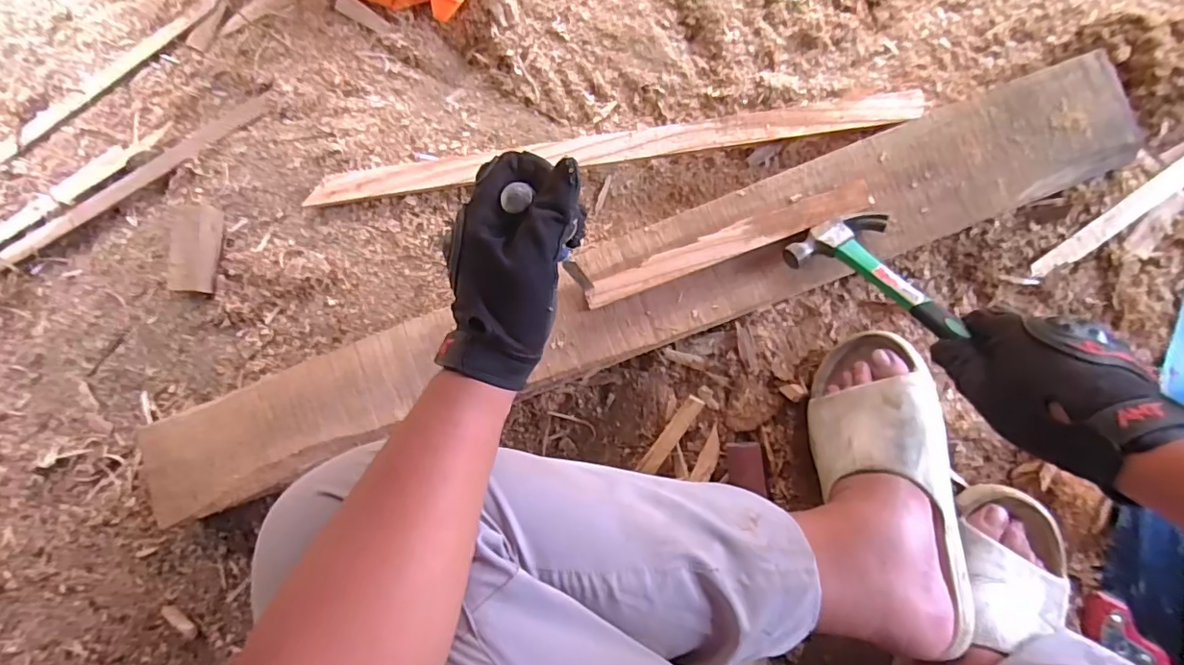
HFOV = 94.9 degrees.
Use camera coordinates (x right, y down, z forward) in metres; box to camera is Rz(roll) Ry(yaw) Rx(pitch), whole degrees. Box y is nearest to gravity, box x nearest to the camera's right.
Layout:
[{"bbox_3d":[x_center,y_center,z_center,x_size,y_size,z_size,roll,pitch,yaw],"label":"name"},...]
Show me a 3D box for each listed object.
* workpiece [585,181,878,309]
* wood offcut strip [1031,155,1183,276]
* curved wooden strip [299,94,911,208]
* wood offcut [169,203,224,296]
[{"bbox_3d":[0.135,-0.088,0.552,0.292,0.018,0.032,-21,83,5],"label":"workpiece"},{"bbox_3d":[0.599,-0.161,0.555,0.347,0.011,0.026,-36,81,1],"label":"wood offcut strip"},{"bbox_3d":[0.010,-0.217,0.641,0.700,0.026,0.045,-7,82,5],"label":"curved wooden strip"},{"bbox_3d":[-0.475,-0.101,0.652,0.048,0.031,0.105,-4,85,7],"label":"wood offcut"}]

